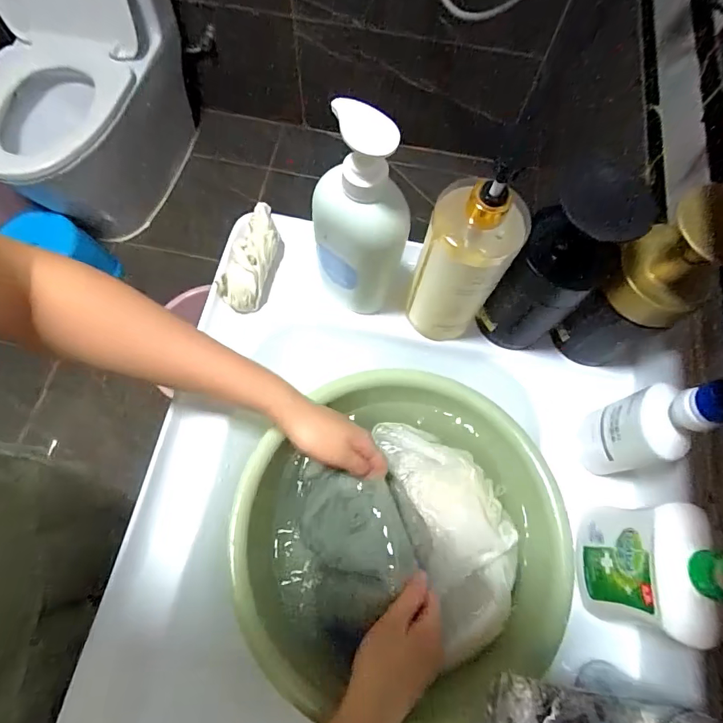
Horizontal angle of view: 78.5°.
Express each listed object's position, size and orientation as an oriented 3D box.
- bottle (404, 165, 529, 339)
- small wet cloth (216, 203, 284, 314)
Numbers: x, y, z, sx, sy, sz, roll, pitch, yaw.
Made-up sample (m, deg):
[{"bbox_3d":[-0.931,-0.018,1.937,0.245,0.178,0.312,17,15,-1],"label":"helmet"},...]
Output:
[{"bbox_3d":[0.087,-0.082,0.409,0.072,0.210,0.061,21,71,5],"label":"bottle"},{"bbox_3d":[-0.118,-0.115,0.491,0.051,0.042,0.124,16,70,4],"label":"small wet cloth"}]

